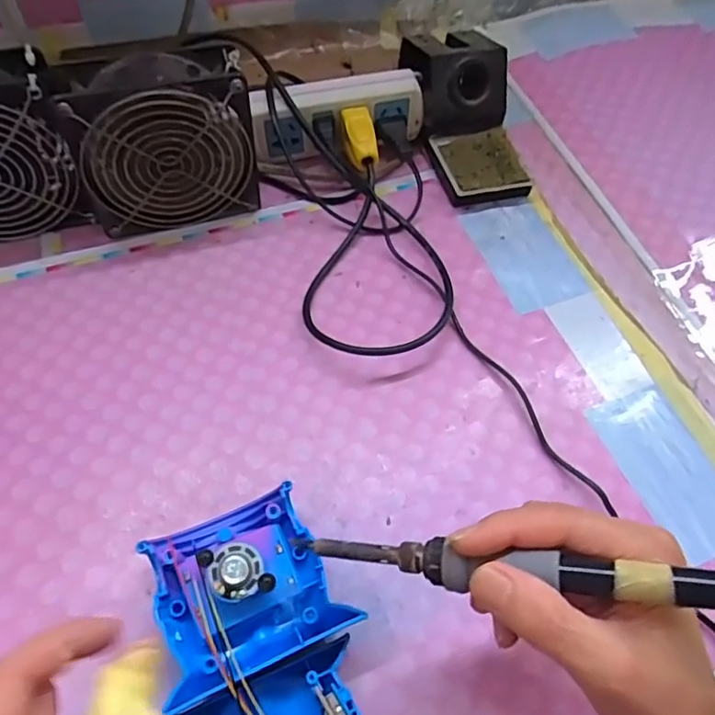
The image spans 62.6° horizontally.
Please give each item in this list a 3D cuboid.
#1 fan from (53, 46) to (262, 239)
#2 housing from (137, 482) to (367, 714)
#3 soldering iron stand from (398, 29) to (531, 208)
[{"bbox_3d":[-0.134,-0.148,0.418,0.117,0.117,0.040,-14,60,-11],"label":"fan"},{"bbox_3d":[-0.045,0.147,0.275,0.087,0.031,0.151,-19,61,-14],"label":"housing"},{"bbox_3d":[0.091,-0.211,0.496,0.074,0.072,0.157,-13,60,-10],"label":"soldering iron stand"}]

